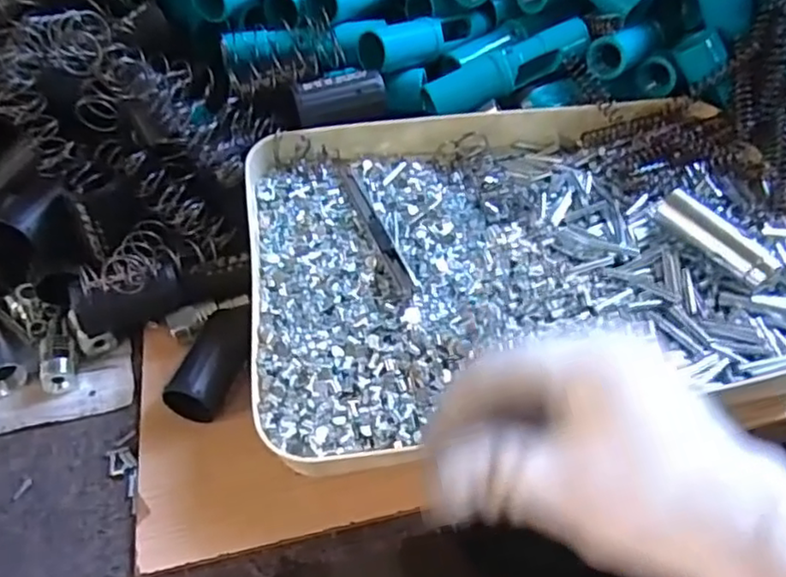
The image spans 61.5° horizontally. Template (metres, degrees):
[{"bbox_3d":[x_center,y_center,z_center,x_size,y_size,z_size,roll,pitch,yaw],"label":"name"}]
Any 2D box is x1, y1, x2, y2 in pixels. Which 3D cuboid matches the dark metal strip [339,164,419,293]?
[{"bbox_3d":[-0.012,-0.041,0.396,0.011,0.009,0.120,-17,51,-11],"label":"dark metal strip"}]

